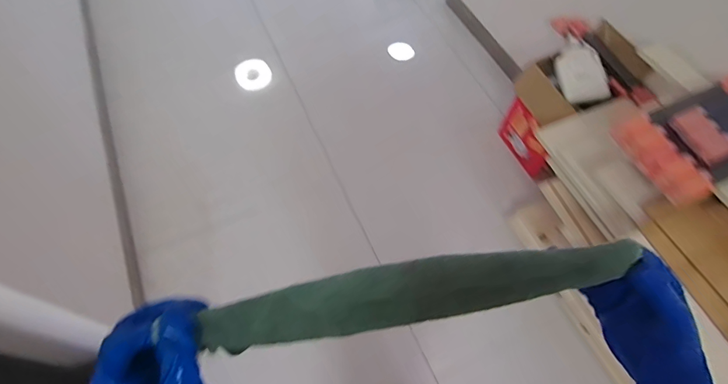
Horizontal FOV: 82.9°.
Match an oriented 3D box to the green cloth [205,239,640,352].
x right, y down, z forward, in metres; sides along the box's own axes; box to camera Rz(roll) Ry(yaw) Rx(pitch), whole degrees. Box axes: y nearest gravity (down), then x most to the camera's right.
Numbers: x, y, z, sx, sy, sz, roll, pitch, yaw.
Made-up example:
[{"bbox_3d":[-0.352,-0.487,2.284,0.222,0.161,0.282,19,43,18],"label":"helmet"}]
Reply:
[{"bbox_3d":[0.057,0.076,0.329,0.334,0.059,0.040,-7,62,-11],"label":"green cloth"}]

